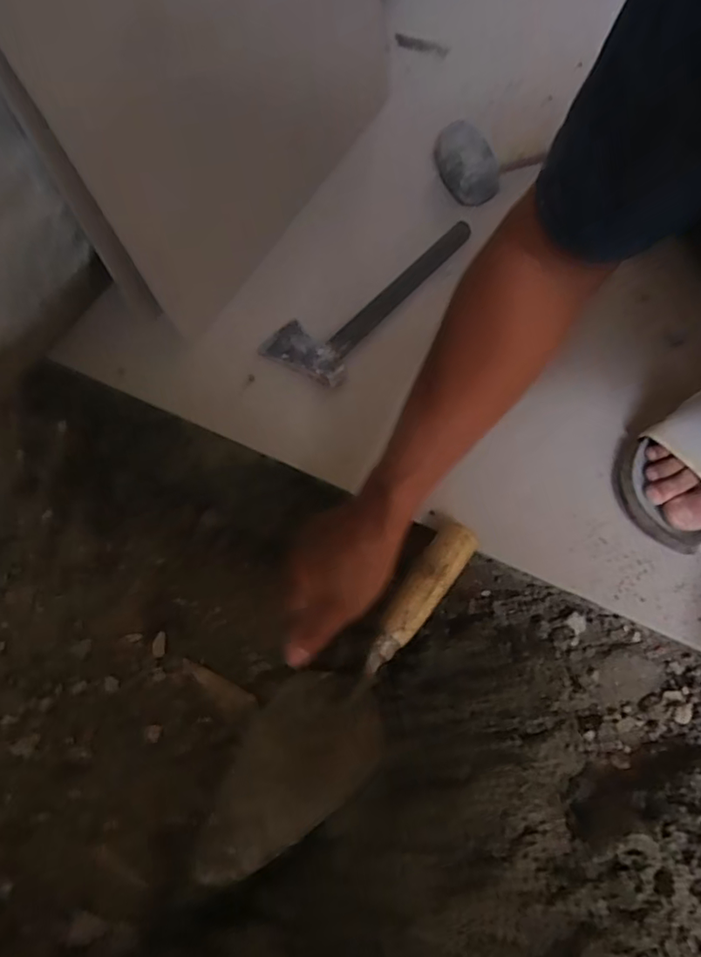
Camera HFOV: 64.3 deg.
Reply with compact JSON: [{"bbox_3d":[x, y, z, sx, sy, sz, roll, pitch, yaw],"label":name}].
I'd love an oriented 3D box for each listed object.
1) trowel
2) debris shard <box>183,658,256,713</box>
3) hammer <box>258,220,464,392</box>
[{"bbox_3d":[0.001,0.161,0.424,0.088,0.046,0.299,36,71,14],"label":"trowel"},{"bbox_3d":[-0.112,0.174,0.464,0.071,0.004,0.018,25,65,11],"label":"debris shard"},{"bbox_3d":[0.022,-0.210,0.611,0.092,0.022,0.271,33,67,14],"label":"hammer"}]

